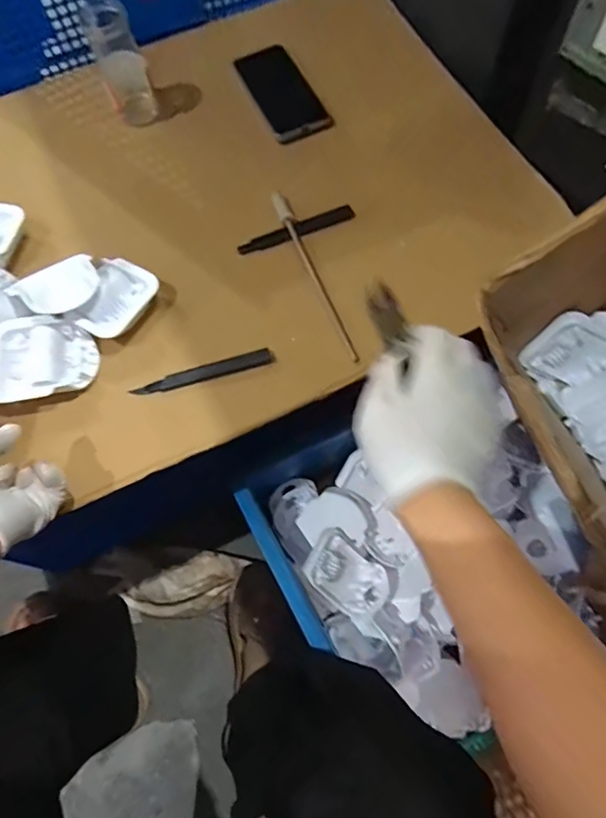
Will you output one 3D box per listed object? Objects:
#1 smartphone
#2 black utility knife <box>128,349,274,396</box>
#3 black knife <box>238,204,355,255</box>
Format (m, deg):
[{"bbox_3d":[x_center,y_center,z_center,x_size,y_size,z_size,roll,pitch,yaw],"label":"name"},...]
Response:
[{"bbox_3d":[-0.024,-0.410,0.670,0.076,0.012,0.148,-26,79,-8],"label":"smartphone"},{"bbox_3d":[-0.103,-0.038,0.532,0.147,0.006,0.018,-16,67,-3],"label":"black utility knife"},{"bbox_3d":[-0.006,-0.209,0.602,0.141,0.010,0.020,-23,68,-6],"label":"black knife"}]

